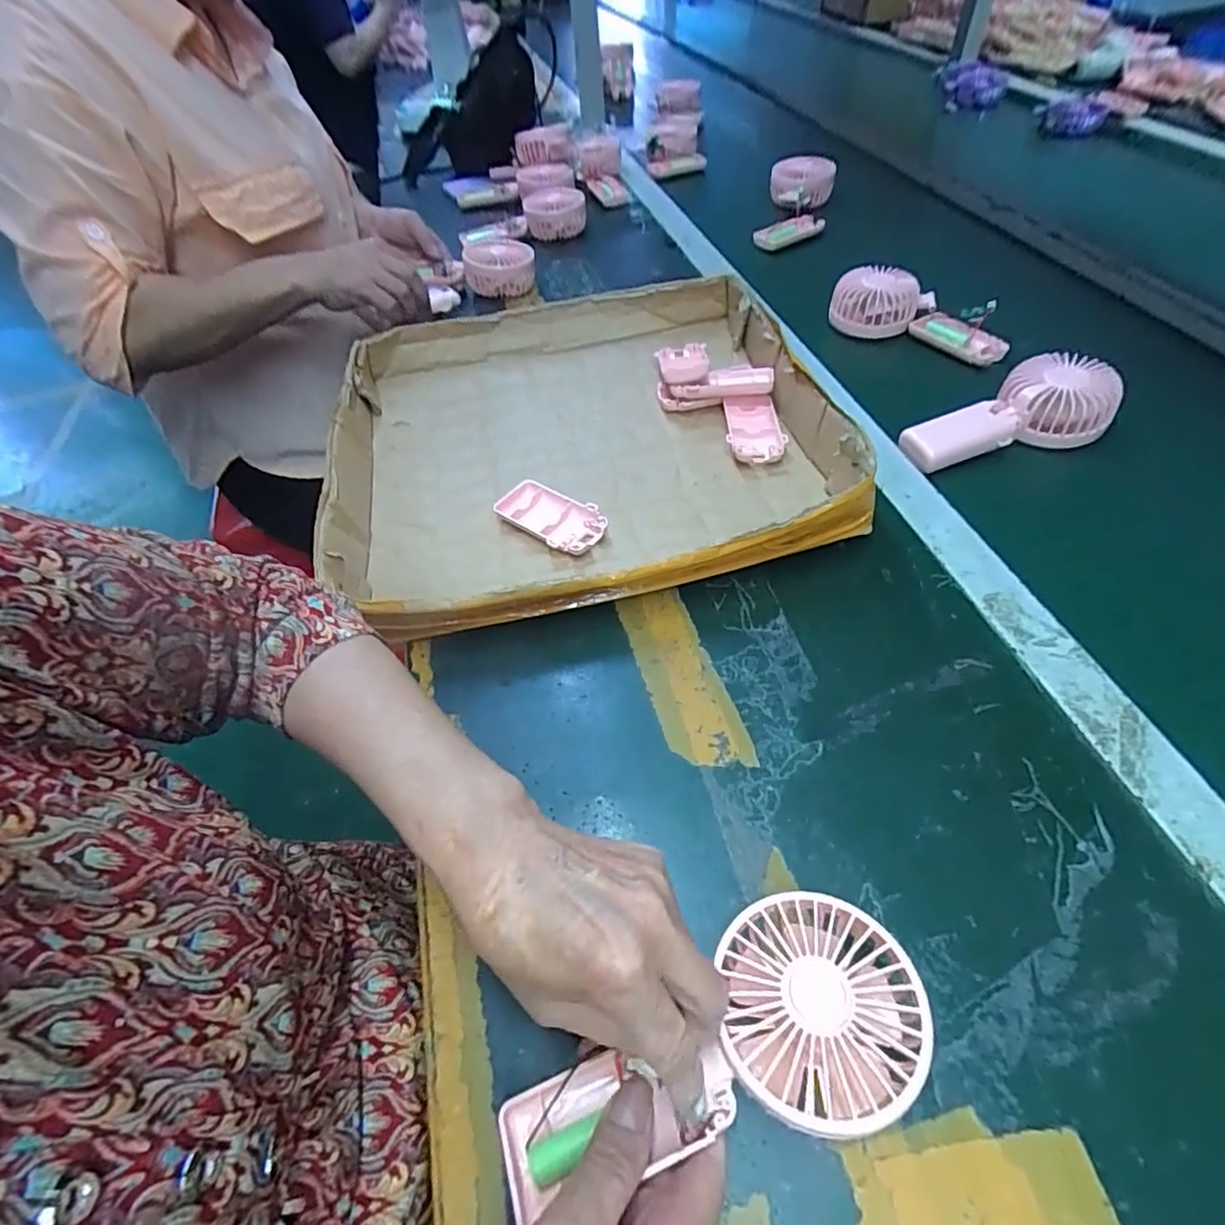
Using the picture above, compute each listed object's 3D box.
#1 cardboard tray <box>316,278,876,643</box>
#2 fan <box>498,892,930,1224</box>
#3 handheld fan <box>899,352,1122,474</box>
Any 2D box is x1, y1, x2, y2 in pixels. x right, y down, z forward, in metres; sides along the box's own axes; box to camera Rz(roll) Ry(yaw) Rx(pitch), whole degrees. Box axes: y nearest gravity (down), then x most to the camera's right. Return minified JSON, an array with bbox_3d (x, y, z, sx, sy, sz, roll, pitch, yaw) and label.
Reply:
[{"bbox_3d":[-0.032,-0.159,0.532,0.399,0.061,0.384,-11,52,-3],"label":"cardboard tray"},{"bbox_3d":[0.041,0.186,0.257,0.181,0.031,0.080,-24,53,-2],"label":"fan"},{"bbox_3d":[0.337,-0.165,0.513,0.171,0.046,0.085,-21,53,-12],"label":"handheld fan"}]

